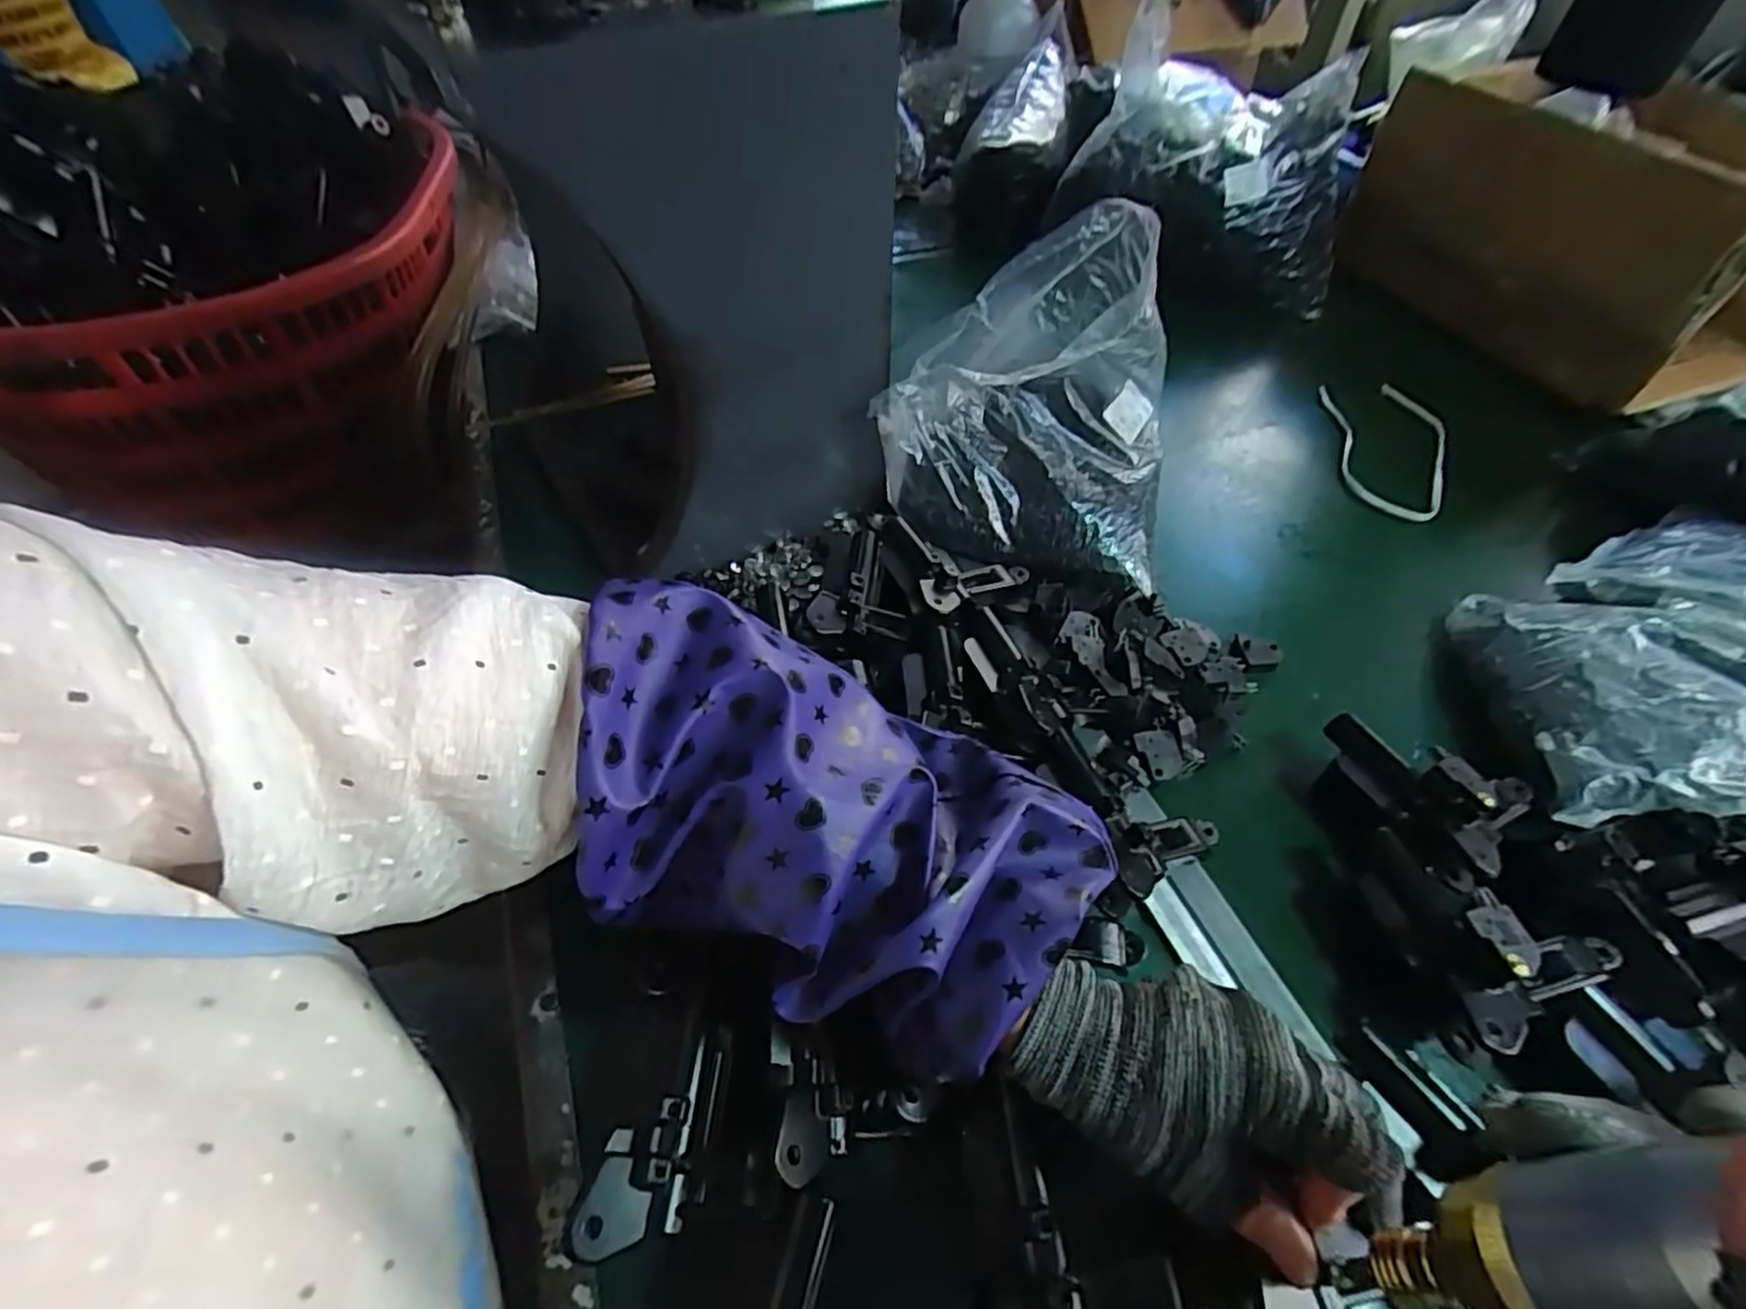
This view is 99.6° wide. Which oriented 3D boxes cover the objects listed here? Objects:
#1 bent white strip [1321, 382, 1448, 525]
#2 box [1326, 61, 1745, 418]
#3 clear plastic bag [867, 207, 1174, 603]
[{"bbox_3d":[0.421,-0.172,0.600,0.084,0.018,0.164,7,52,5],"label":"bent white strip"},{"bbox_3d":[0.672,-0.400,0.684,0.282,0.169,0.337,-19,54,-15],"label":"box"},{"bbox_3d":[0.102,-0.157,0.467,0.180,0.195,0.123,12,52,10],"label":"clear plastic bag"}]

